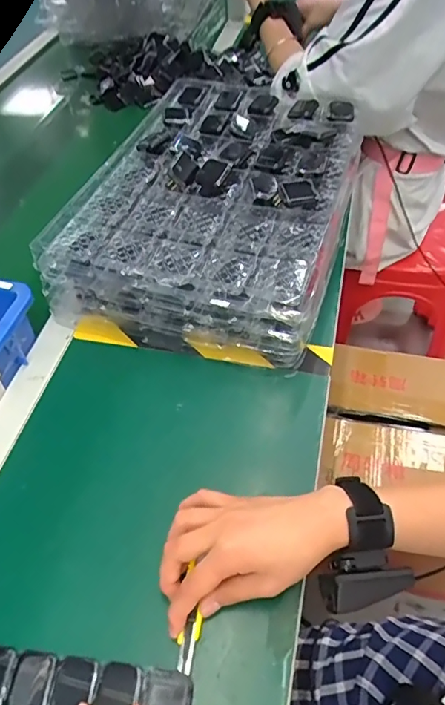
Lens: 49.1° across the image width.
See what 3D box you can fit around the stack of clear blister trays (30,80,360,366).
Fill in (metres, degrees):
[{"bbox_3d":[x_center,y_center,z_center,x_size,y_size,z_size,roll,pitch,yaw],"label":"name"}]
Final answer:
[{"bbox_3d":[0.005,-0.209,0.642,0.311,0.078,0.458,14,54,14],"label":"stack of clear blister trays"}]

